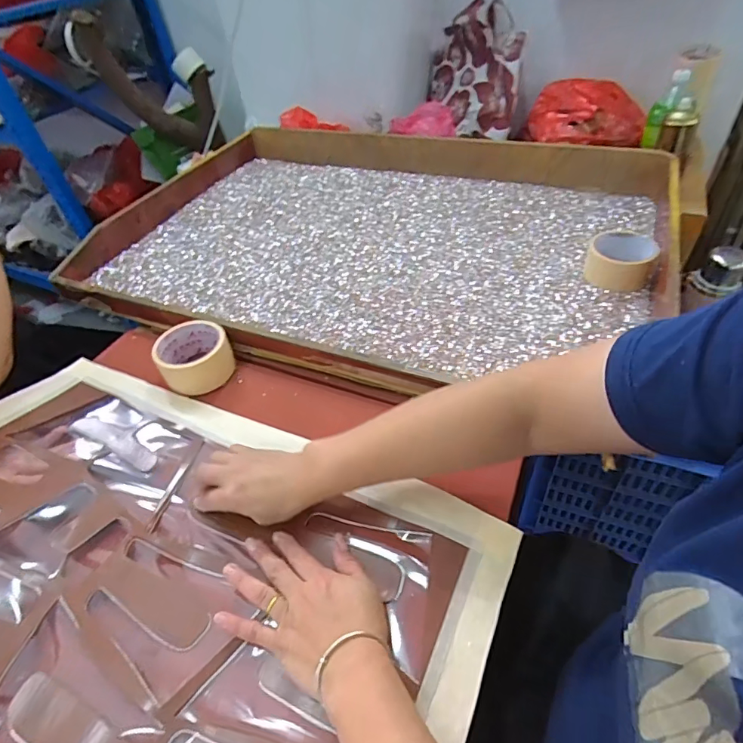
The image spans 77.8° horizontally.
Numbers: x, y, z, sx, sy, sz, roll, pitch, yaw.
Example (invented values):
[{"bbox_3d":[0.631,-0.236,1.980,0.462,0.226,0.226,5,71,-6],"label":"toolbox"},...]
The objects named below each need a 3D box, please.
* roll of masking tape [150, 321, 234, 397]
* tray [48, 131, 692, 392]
[{"bbox_3d":[-0.233,-0.021,0.607,0.089,0.050,0.084,-4,46,4],"label":"roll of masking tape"},{"bbox_3d":[-0.009,-0.258,0.793,0.904,0.061,0.623,15,51,20],"label":"tray"}]

